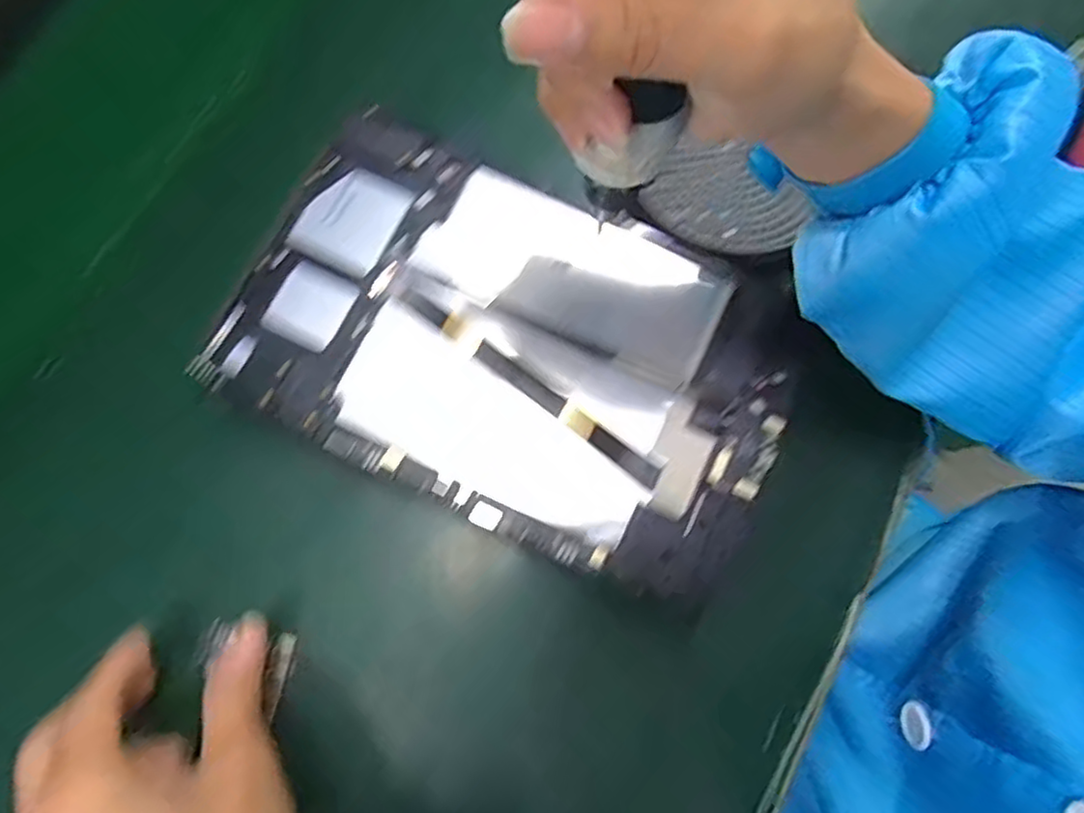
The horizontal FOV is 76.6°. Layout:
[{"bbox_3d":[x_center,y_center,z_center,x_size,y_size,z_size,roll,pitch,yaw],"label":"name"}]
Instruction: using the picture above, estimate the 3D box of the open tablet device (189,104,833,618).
[{"bbox_3d":[-0.010,-0.026,0.308,0.239,0.012,0.151,26,78,4],"label":"open tablet device"}]

